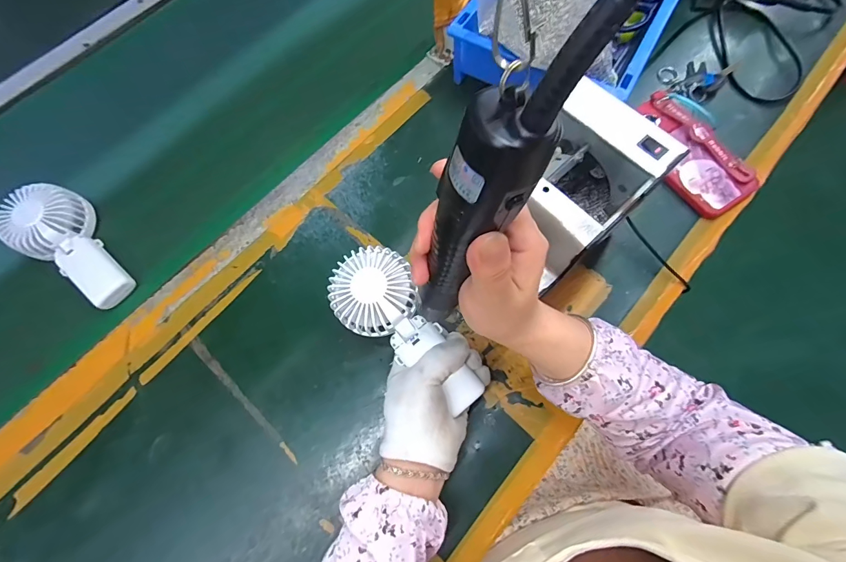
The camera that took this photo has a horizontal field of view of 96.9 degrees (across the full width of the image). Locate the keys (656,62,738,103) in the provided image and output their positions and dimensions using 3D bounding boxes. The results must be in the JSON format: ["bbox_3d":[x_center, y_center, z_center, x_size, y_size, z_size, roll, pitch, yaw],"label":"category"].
[{"bbox_3d":[0.358,-0.273,0.495,0.073,0.020,0.077,42,77,14],"label":"keys"}]

